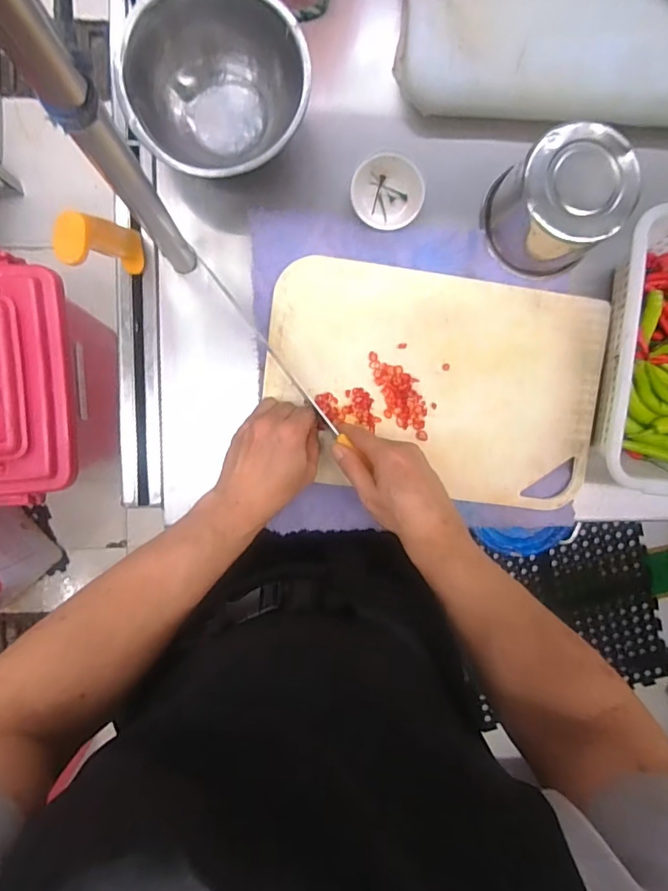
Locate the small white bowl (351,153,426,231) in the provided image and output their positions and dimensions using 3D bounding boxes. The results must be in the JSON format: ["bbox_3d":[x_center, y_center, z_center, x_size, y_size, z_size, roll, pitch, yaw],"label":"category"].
[{"bbox_3d":[0.054,-0.257,0.506,0.070,0.020,0.065,0,93,-3],"label":"small white bowl"}]

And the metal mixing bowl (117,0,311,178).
[{"bbox_3d":[-0.109,-0.329,0.474,0.162,0.088,0.152,0,93,-3],"label":"metal mixing bowl"}]

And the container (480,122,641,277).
[{"bbox_3d":[0.216,-0.231,0.484,0.102,0.095,0.102,0,93,-3],"label":"container"}]

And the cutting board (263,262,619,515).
[{"bbox_3d":[0.106,-0.062,0.521,0.339,0.020,0.224,8,92,-4],"label":"cutting board"}]

